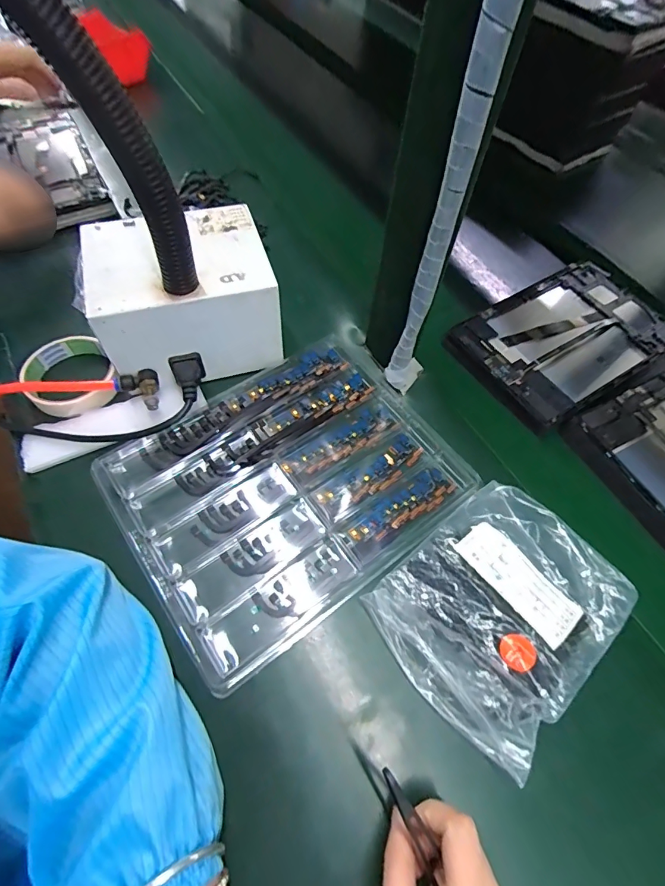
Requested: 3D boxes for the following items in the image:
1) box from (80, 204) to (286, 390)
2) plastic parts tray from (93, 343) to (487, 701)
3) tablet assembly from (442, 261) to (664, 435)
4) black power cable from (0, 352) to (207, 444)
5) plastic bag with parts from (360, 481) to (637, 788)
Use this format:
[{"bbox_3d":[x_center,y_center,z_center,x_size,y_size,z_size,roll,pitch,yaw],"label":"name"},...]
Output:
[{"bbox_3d":[-0.143,-0.142,0.409,0.163,0.096,0.133,-15,64,-9],"label":"box"},{"bbox_3d":[-0.034,0.029,0.378,0.274,0.022,0.216,-34,68,-18],"label":"plastic parts tray"},{"bbox_3d":[0.261,-0.123,0.476,0.242,0.020,0.152,-29,67,-16],"label":"tablet assembly"},{"bbox_3d":[-0.202,-0.028,0.380,0.183,0.032,0.061,-17,64,-10],"label":"black power cable"},{"bbox_3d":[0.129,0.121,0.319,0.169,0.030,0.140,-37,69,-19],"label":"plastic bag with parts"}]

